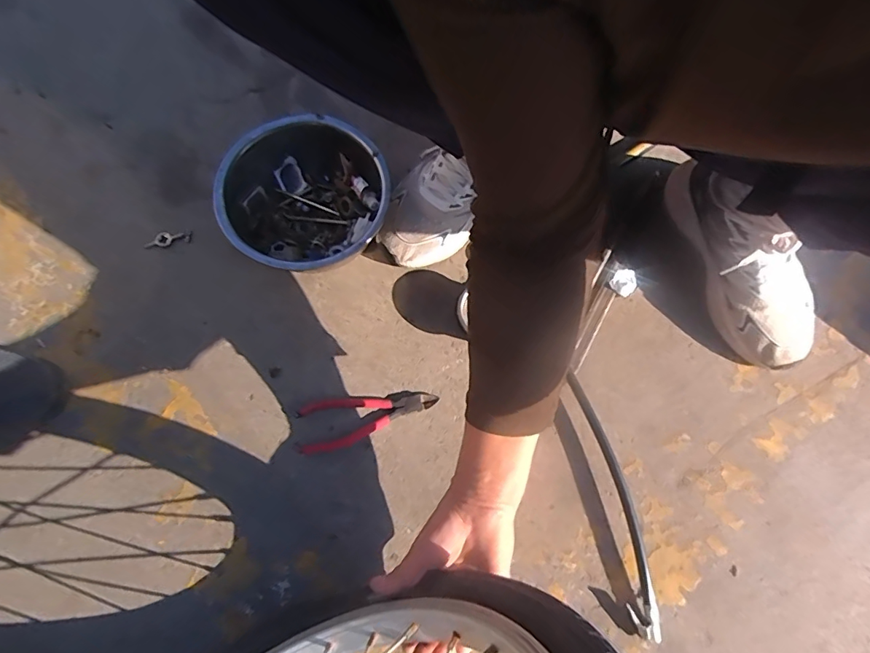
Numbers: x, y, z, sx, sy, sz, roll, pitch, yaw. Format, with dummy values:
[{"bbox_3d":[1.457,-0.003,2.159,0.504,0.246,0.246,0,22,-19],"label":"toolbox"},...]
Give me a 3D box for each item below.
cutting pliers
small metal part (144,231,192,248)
[{"bbox_3d":[-0.074,0.100,0.523,0.153,0.006,0.054,-8,73,-3],"label":"cutting pliers"},{"bbox_3d":[-0.328,-0.108,0.590,0.054,0.008,0.017,-13,73,-4],"label":"small metal part"}]

